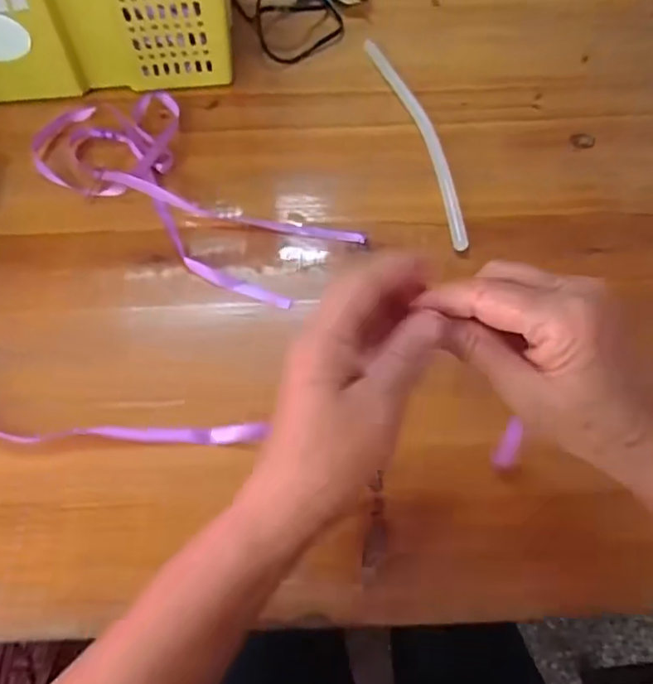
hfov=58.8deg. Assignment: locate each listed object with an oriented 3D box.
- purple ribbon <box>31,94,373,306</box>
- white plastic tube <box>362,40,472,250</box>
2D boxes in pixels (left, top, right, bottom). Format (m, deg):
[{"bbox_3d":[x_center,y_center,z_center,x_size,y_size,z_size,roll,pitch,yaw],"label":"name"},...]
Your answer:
[{"bbox_3d":[-0.119,-0.138,0.506,0.307,0.014,0.137,31,62,20],"label":"purple ribbon"},{"bbox_3d":[0.087,-0.197,0.540,0.028,0.011,0.288,-11,57,-6],"label":"white plastic tube"}]

